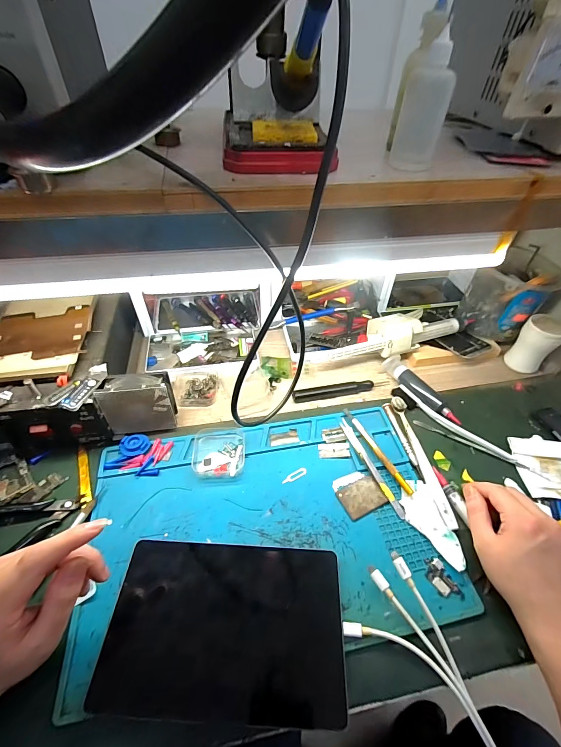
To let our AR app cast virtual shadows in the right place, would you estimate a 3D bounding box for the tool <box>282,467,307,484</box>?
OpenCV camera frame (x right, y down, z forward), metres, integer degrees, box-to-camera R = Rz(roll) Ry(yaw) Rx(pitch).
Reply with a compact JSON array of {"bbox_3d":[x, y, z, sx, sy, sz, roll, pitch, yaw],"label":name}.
[{"bbox_3d":[0.017,0.125,0.404,0.034,0.004,0.010,-23,64,-23],"label":"tool"}]

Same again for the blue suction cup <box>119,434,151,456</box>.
[{"bbox_3d":[-0.183,0.089,0.418,0.036,0.006,0.031,-6,47,-8],"label":"blue suction cup"}]

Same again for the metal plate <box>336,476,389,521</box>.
[{"bbox_3d":[0.095,0.145,0.388,0.051,0.004,0.035,-22,54,-17],"label":"metal plate"}]

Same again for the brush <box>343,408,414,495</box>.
[{"bbox_3d":[0.122,0.096,0.426,0.012,0.011,0.134,-18,50,-18],"label":"brush"}]

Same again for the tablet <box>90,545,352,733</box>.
[{"bbox_3d":[-0.048,0.223,0.297,0.202,0.014,0.124,3,46,1],"label":"tablet"}]

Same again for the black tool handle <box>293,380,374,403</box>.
[{"bbox_3d":[0.079,0.027,0.495,0.124,0.015,0.016,-8,47,-10],"label":"black tool handle"}]

